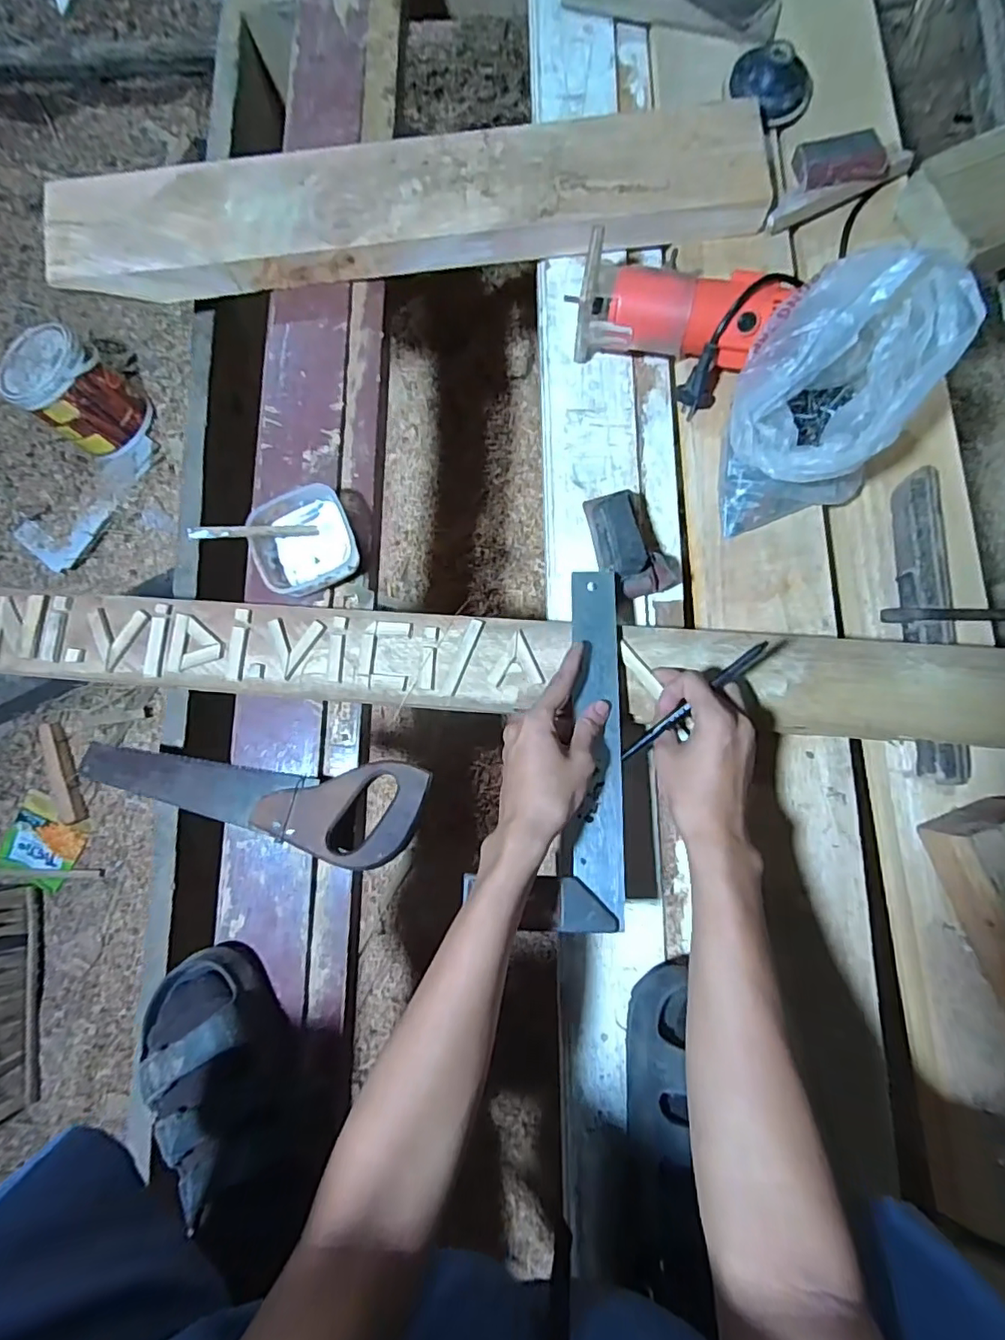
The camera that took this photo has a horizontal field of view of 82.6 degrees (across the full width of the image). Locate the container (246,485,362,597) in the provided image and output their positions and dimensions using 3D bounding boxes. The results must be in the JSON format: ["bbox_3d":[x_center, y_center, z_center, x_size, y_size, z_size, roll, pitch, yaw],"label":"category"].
[{"bbox_3d":[-0.193,-0.127,0.567,0.095,0.040,0.102,-23,82,1],"label":"container"}]

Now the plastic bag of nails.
[{"bbox_3d":[0.274,-0.227,0.502,0.143,0.146,0.194,33,86,7],"label":"plastic bag of nails"}]

